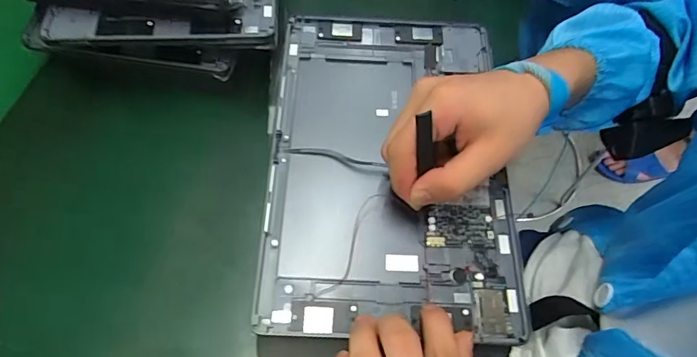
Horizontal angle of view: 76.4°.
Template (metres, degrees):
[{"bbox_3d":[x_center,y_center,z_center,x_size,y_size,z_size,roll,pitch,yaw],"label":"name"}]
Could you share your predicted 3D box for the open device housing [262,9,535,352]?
[{"bbox_3d":[0.028,-0.017,0.319,0.165,0.019,0.249,1,63,2],"label":"open device housing"}]

